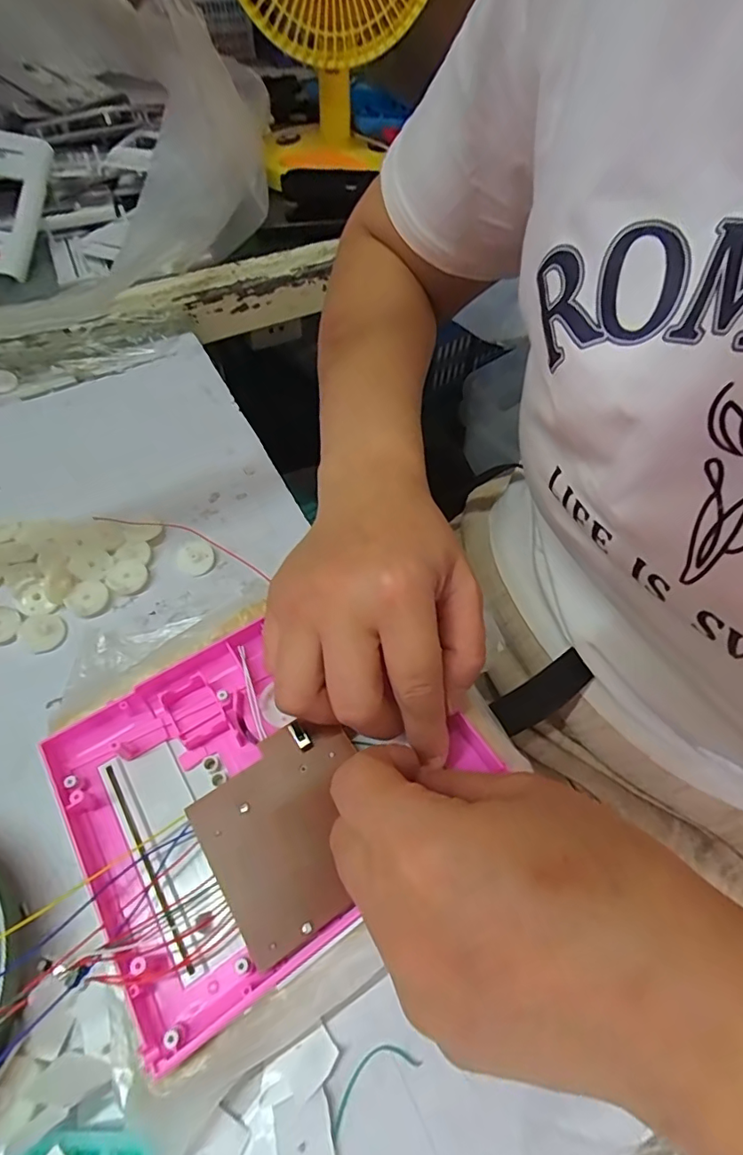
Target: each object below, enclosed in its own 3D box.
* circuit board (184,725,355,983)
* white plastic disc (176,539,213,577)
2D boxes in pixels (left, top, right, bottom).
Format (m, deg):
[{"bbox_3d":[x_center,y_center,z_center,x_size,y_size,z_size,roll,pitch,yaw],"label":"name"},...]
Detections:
[{"bbox_3d":[-0.031,0.101,0.214,0.070,0.011,0.072,-27,61,-22],"label":"circuit board"},{"bbox_3d":[-0.112,-0.013,0.330,0.023,0.010,0.021,2,55,-3],"label":"white plastic disc"}]

